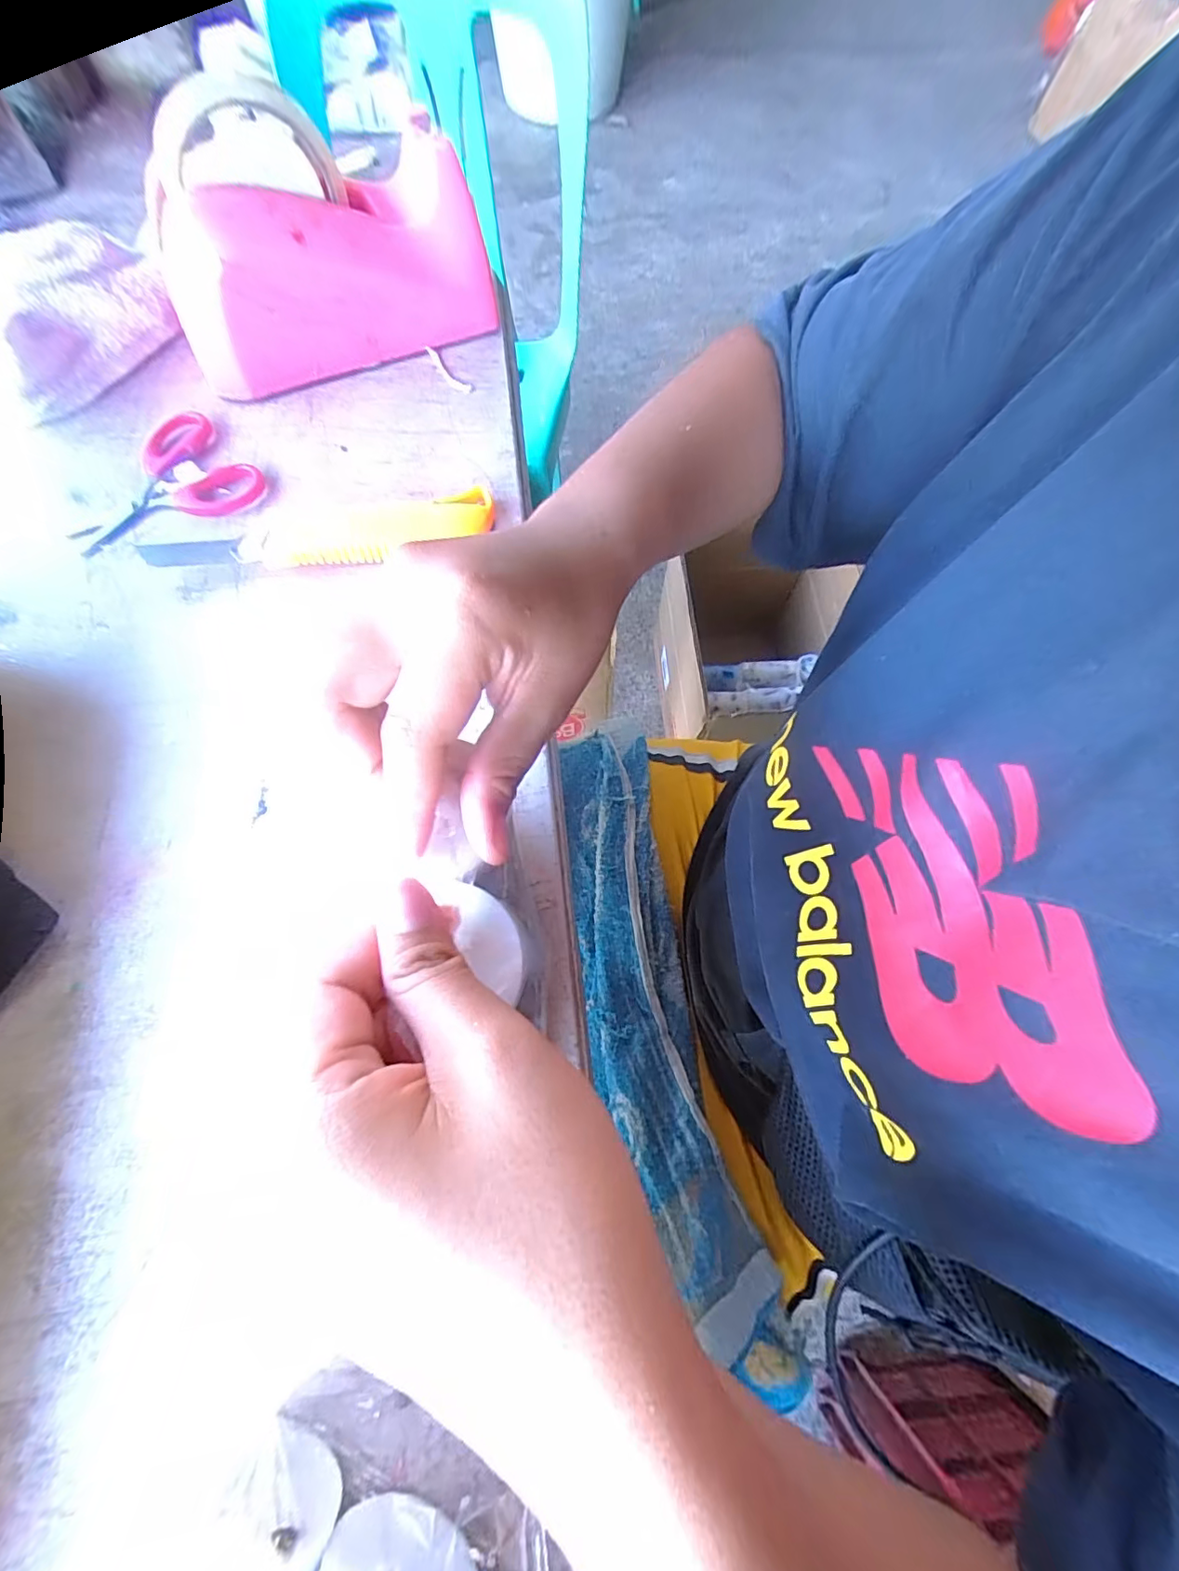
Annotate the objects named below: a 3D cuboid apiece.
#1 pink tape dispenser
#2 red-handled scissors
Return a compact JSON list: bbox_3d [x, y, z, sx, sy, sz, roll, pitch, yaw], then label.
[{"bbox_3d":[-0.160,-0.327,0.322,0.189,0.117,0.076,-17,73,-7],"label":"pink tape dispenser"},{"bbox_3d":[-0.263,-0.187,0.328,0.105,0.006,0.083,-31,75,-11],"label":"red-handled scissors"}]

